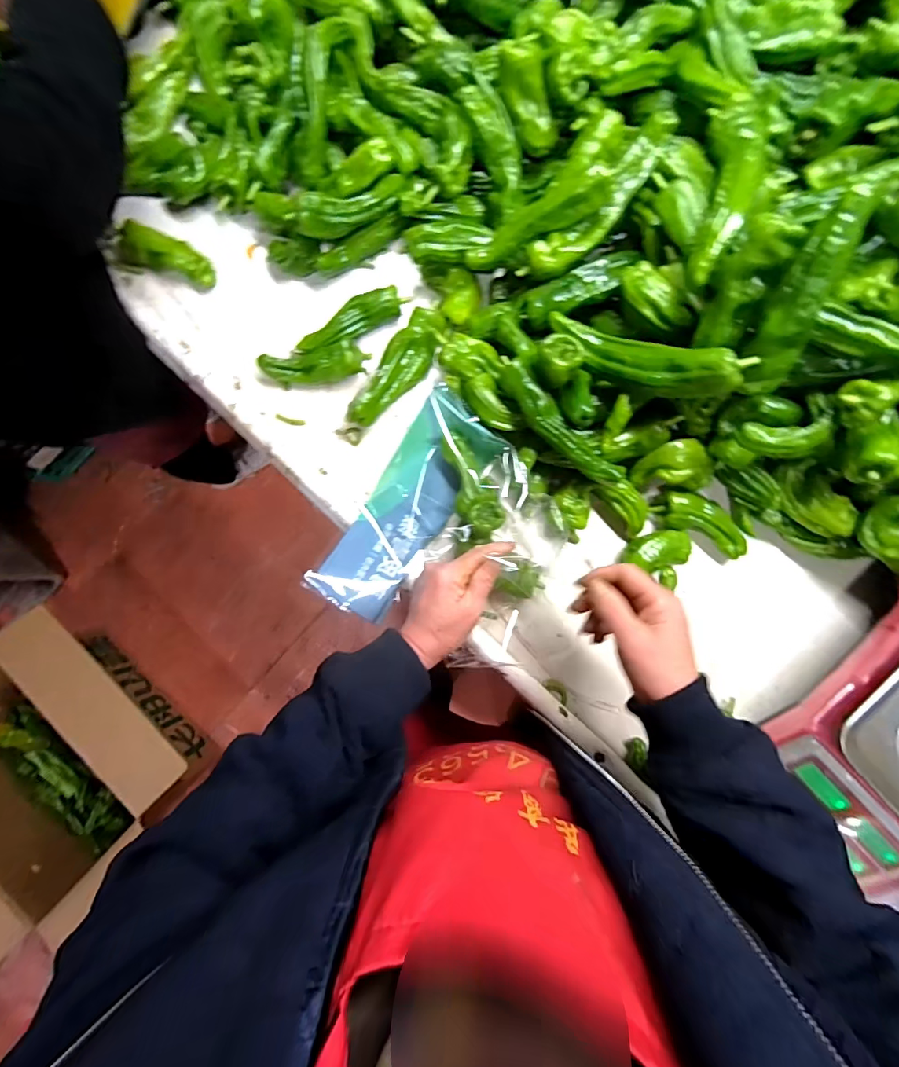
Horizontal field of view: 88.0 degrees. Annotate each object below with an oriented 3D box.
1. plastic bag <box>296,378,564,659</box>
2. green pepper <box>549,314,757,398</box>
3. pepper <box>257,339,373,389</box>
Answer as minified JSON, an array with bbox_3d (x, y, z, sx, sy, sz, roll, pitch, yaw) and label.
[{"bbox_3d":[0.006,0.007,0.498,0.212,0.069,0.234,34,86,2],"label":"plastic bag"},{"bbox_3d":[0.177,-0.166,0.438,0.178,0.033,0.042,29,85,29],"label":"green pepper"},{"bbox_3d":[-0.152,-0.190,0.527,0.116,0.034,0.041,-9,86,-1],"label":"pepper"}]

